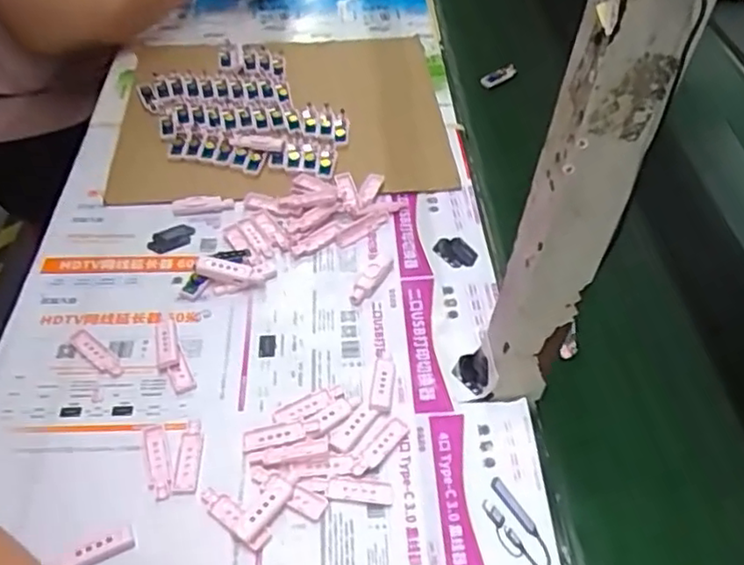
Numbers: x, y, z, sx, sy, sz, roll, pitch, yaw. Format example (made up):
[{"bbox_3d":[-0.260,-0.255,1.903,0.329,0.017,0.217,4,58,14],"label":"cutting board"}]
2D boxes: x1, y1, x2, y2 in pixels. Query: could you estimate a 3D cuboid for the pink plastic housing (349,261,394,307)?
[{"bbox_3d":[-0.001,0.000,0.573,0.018,0.008,0.057,23,49,17],"label":"pink plastic housing"}]

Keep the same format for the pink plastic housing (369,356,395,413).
[{"bbox_3d":[0.008,0.076,0.505,0.015,0.006,0.050,7,46,2],"label":"pink plastic housing"}]

